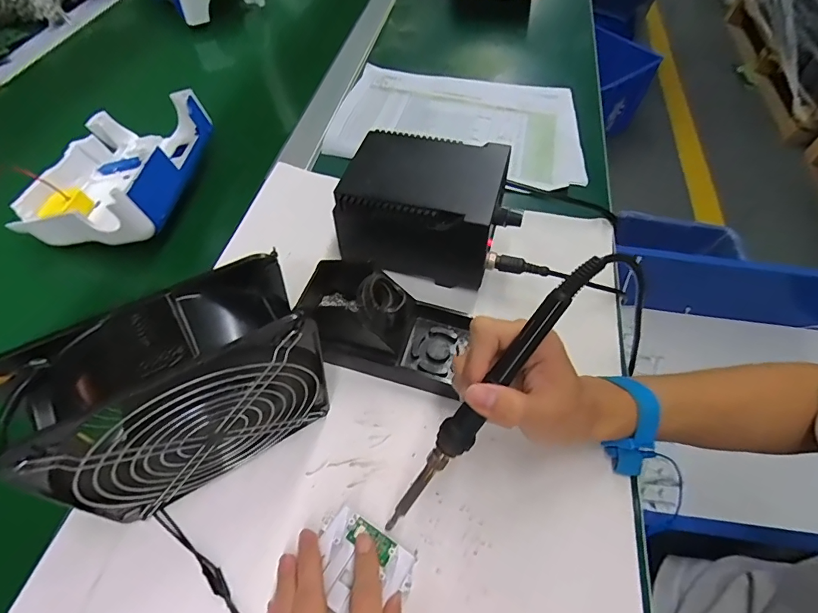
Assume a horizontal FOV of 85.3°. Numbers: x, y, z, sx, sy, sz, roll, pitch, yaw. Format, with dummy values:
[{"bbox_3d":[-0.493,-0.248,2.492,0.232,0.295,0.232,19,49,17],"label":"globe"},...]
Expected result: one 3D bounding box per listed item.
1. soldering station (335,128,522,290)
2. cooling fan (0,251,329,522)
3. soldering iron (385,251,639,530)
[{"bbox_3d":[0.022,-0.098,0.434,0.165,0.085,0.124,12,56,3],"label":"soldering station"},{"bbox_3d":[-0.129,0.061,0.272,0.149,0.151,0.058,-26,61,-20],"label":"cooling fan"},{"bbox_3d":[0.052,0.054,0.272,0.023,0.021,0.221,39,102,20],"label":"soldering iron"}]

